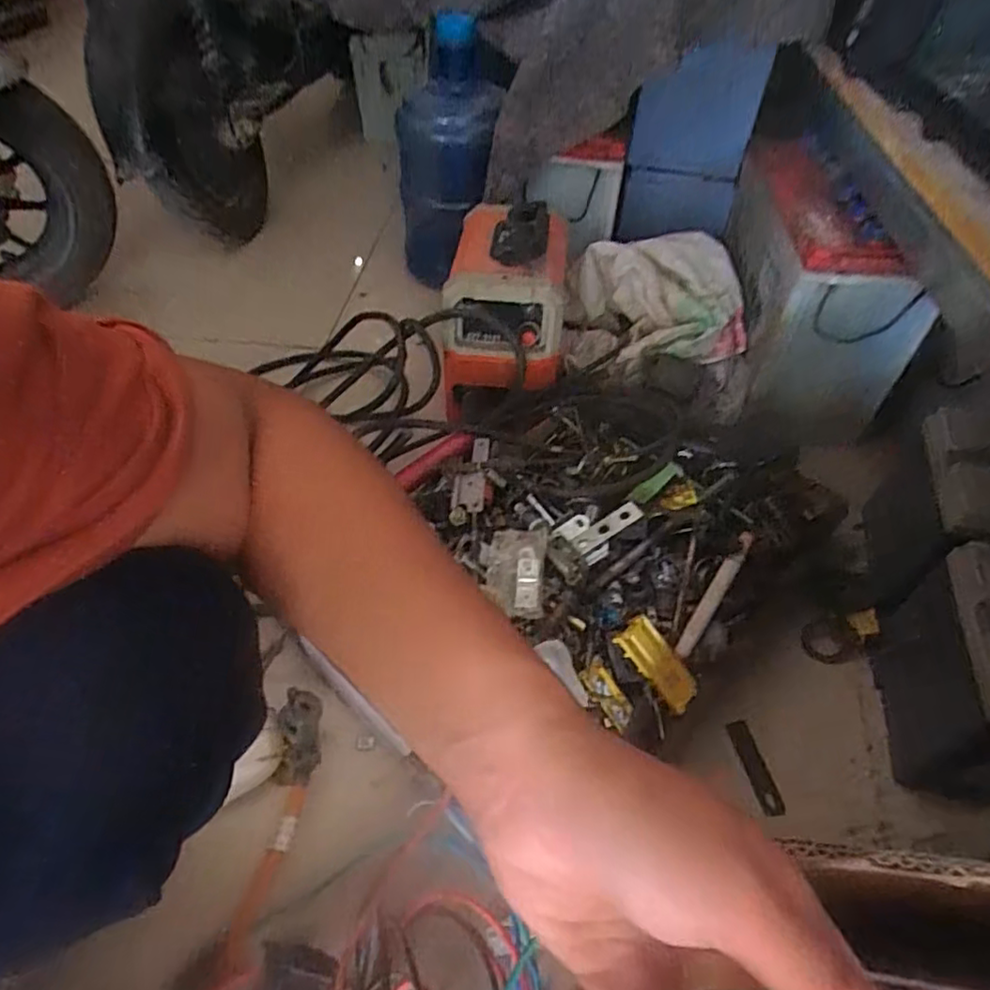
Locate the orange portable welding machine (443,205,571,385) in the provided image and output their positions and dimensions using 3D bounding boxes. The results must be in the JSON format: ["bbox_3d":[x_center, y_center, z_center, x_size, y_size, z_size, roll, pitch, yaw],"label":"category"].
[{"bbox_3d":[0.014,-0.262,0.835,0.148,0.173,0.177,4,50,2],"label":"orange portable welding machine"}]

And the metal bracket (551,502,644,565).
[{"bbox_3d":[0.104,0.030,0.620,0.078,0.010,0.050,-42,73,-6],"label":"metal bracket"}]

